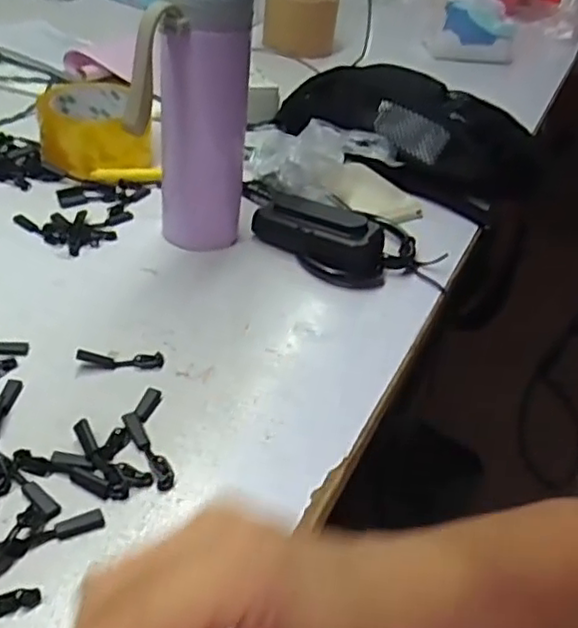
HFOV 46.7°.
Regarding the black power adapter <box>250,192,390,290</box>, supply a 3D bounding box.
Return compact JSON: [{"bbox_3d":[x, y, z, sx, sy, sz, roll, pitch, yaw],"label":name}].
[{"bbox_3d":[0.026,-0.063,0.545,0.115,0.042,0.052,29,43,21],"label":"black power adapter"}]

